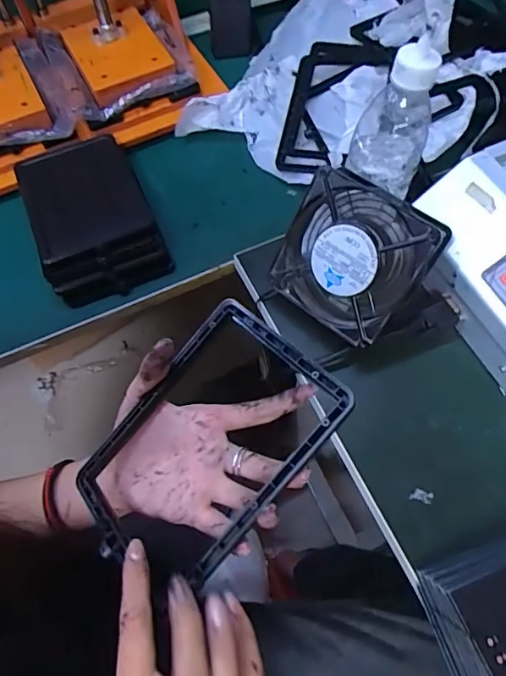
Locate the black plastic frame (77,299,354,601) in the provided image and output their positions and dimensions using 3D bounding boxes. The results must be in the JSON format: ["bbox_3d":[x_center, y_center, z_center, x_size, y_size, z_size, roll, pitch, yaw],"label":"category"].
[{"bbox_3d":[-0.031,0.064,0.296,0.162,0.008,0.119,-49,55,-2],"label":"black plastic frame"}]

